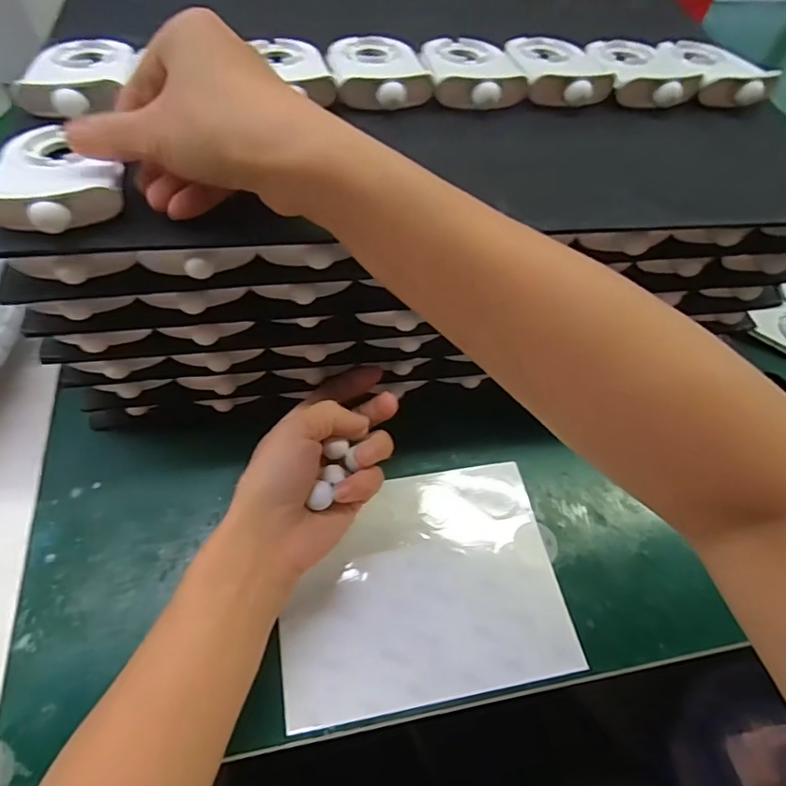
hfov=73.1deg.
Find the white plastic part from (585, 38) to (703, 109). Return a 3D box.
[{"bbox_3d":[0.168,-0.224,0.364,0.058,0.023,0.090,-4,57,-7],"label":"white plastic part"}]

